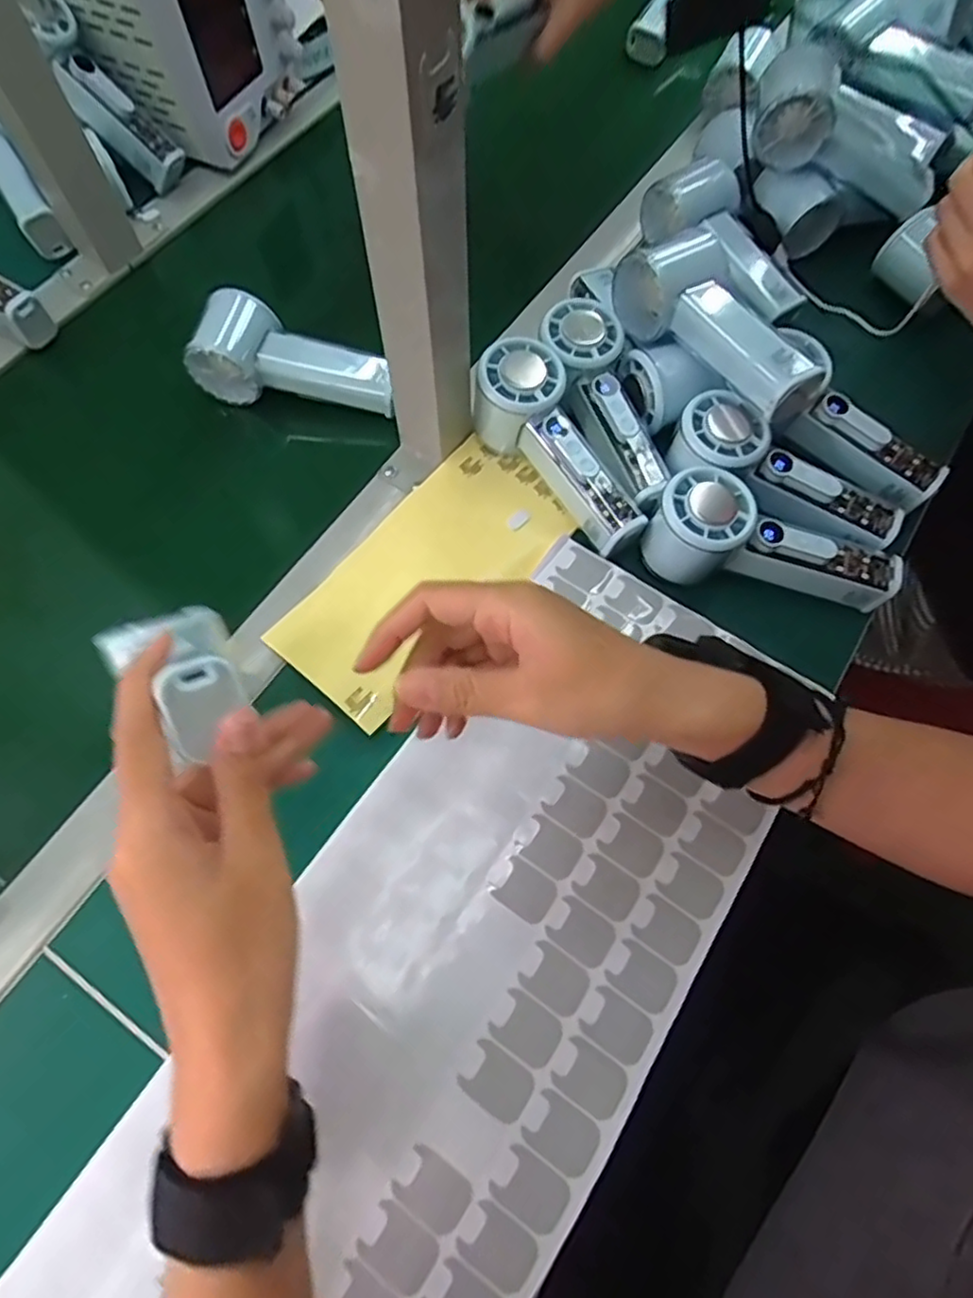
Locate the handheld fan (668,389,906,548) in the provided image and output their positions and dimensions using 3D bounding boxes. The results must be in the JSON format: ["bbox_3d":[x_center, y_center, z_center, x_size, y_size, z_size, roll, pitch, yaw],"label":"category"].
[{"bbox_3d":[0.194,-0.112,0.427,0.156,0.038,0.051,30,69,-2],"label":"handheld fan"}]

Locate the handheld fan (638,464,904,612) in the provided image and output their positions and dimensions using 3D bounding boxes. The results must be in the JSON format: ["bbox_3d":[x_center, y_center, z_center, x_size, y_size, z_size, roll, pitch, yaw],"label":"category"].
[{"bbox_3d":[0.181,-0.066,0.412,0.153,0.054,0.057,9,67,4],"label":"handheld fan"}]

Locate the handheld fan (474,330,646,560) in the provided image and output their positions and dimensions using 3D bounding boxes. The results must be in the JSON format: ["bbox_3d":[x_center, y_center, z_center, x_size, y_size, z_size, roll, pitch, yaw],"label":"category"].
[{"bbox_3d":[0.048,-0.133,0.445,0.056,0.055,0.153,-35,86,-14],"label":"handheld fan"}]

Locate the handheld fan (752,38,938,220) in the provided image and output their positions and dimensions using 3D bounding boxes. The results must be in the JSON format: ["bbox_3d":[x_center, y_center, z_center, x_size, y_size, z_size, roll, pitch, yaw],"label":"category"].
[{"bbox_3d":[0.281,-0.405,0.516,0.159,0.052,0.076,13,65,-19],"label":"handheld fan"}]

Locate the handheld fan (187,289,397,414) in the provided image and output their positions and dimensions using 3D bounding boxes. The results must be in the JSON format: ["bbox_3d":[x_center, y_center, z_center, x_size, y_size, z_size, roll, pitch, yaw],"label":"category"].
[{"bbox_3d":[-0.139,-0.206,0.474,0.145,0.043,0.058,19,68,8],"label":"handheld fan"}]

